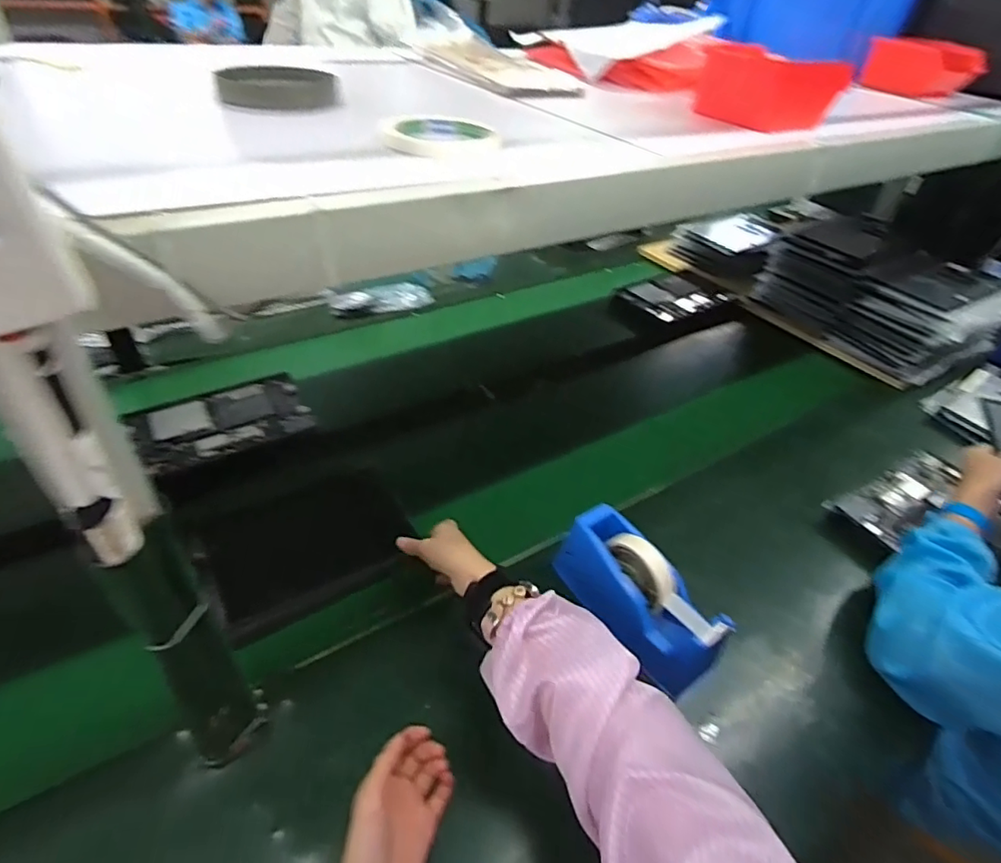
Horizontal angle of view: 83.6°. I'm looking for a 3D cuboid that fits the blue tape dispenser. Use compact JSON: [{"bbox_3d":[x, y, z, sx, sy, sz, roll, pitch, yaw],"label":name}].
[{"bbox_3d":[0.155,0.180,0.626,0.084,0.088,0.198,-23,47,-29],"label":"blue tape dispenser"}]

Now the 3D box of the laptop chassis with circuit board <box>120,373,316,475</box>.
[{"bbox_3d":[-0.416,-0.014,0.840,0.239,0.023,0.170,-18,45,-24],"label":"laptop chassis with circuit board"}]

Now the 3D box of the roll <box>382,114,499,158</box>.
[{"bbox_3d":[-0.049,-0.249,0.468,0.095,0.009,0.103,-8,42,-14],"label":"roll"}]

